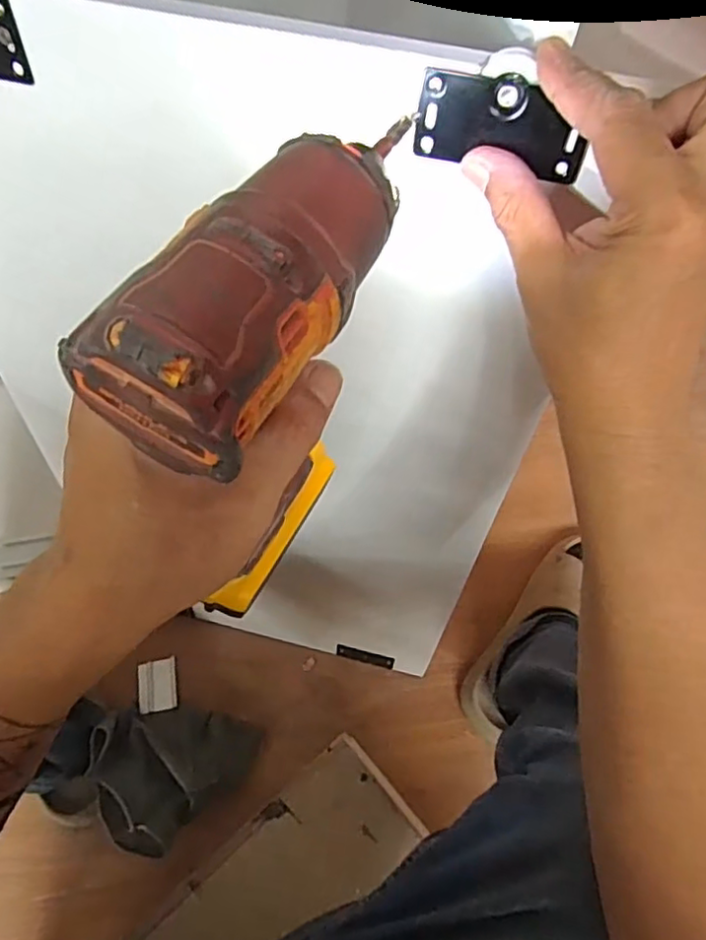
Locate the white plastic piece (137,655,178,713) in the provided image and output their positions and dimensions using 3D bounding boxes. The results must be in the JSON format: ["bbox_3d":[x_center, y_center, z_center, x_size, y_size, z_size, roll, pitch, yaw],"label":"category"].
[{"bbox_3d":[-0.250,0.277,0.792,0.046,0.011,0.063,-9,67,-6],"label":"white plastic piece"}]

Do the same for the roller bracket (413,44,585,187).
[{"bbox_3d":[0.066,-0.152,0.264,0.073,0.038,0.022,20,68,7],"label":"roller bracket"}]

